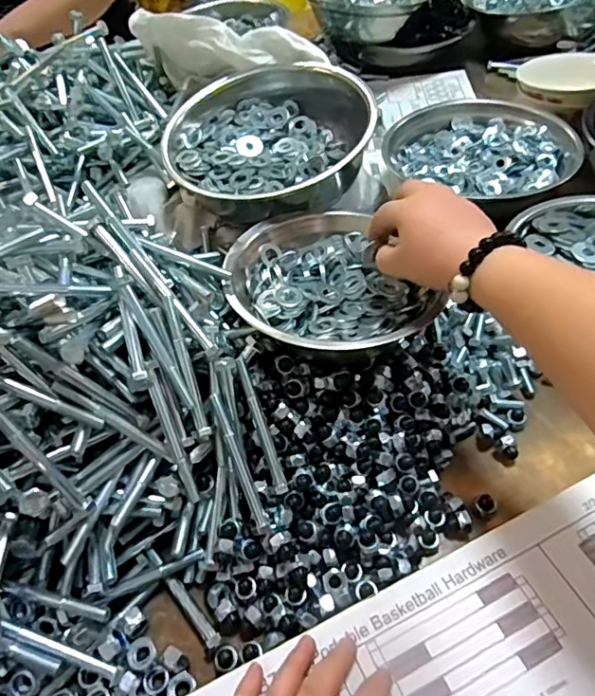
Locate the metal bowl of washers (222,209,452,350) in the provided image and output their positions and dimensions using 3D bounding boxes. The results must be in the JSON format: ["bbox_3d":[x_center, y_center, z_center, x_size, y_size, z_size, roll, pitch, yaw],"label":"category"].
[{"bbox_3d":[0.020,-0.060,0.452,0.153,0.044,0.168,0,53,0],"label":"metal bowl of washers"}]

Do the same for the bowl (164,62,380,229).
[{"bbox_3d":[-0.037,-0.225,0.566,0.203,0.076,0.190,-24,57,-17],"label":"bowl"}]

